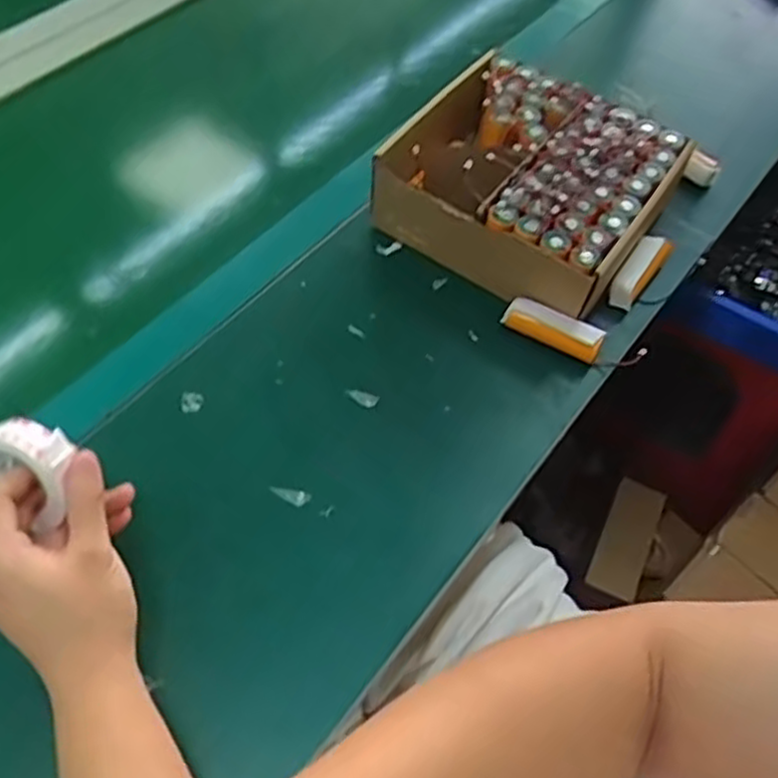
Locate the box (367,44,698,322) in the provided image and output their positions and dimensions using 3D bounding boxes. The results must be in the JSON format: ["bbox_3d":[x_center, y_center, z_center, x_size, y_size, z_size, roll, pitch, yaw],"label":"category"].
[{"bbox_3d":[0.113,-0.167,0.621,0.200,0.083,0.190,31,59,15],"label":"box"}]

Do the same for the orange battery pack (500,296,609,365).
[{"bbox_3d":[0.123,-0.045,0.576,0.072,0.026,0.019,27,58,13],"label":"orange battery pack"}]

